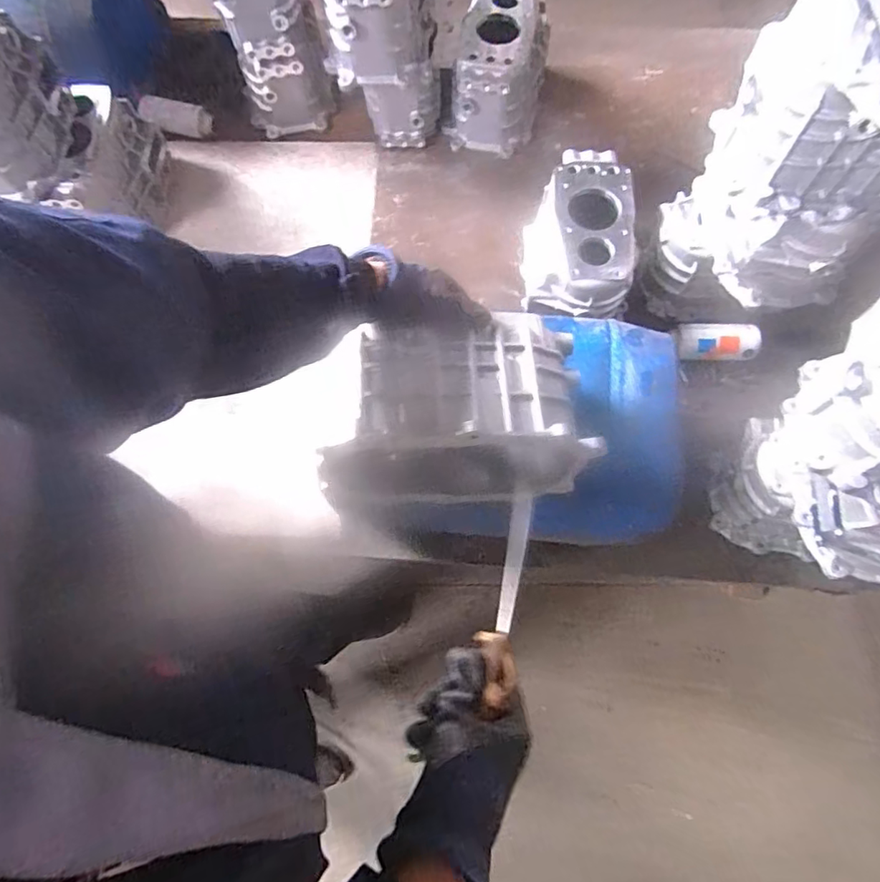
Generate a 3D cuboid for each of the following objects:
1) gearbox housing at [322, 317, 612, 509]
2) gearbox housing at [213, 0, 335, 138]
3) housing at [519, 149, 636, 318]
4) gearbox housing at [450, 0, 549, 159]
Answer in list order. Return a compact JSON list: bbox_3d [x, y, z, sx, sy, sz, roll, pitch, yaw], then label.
[{"bbox_3d":[0.010,-0.026,0.591,0.267,0.160,0.157,-7,71,-1],"label":"gearbox housing"},{"bbox_3d":[-0.326,-0.798,1.041,0.169,0.325,0.258,-13,72,-3],"label":"gearbox housing"},{"bbox_3d":[0.218,-0.317,0.932,0.164,0.159,0.258,-2,71,1],"label":"housing"},{"bbox_3d":[0.117,-0.710,1.081,0.159,0.173,0.234,11,72,5],"label":"gearbox housing"}]

